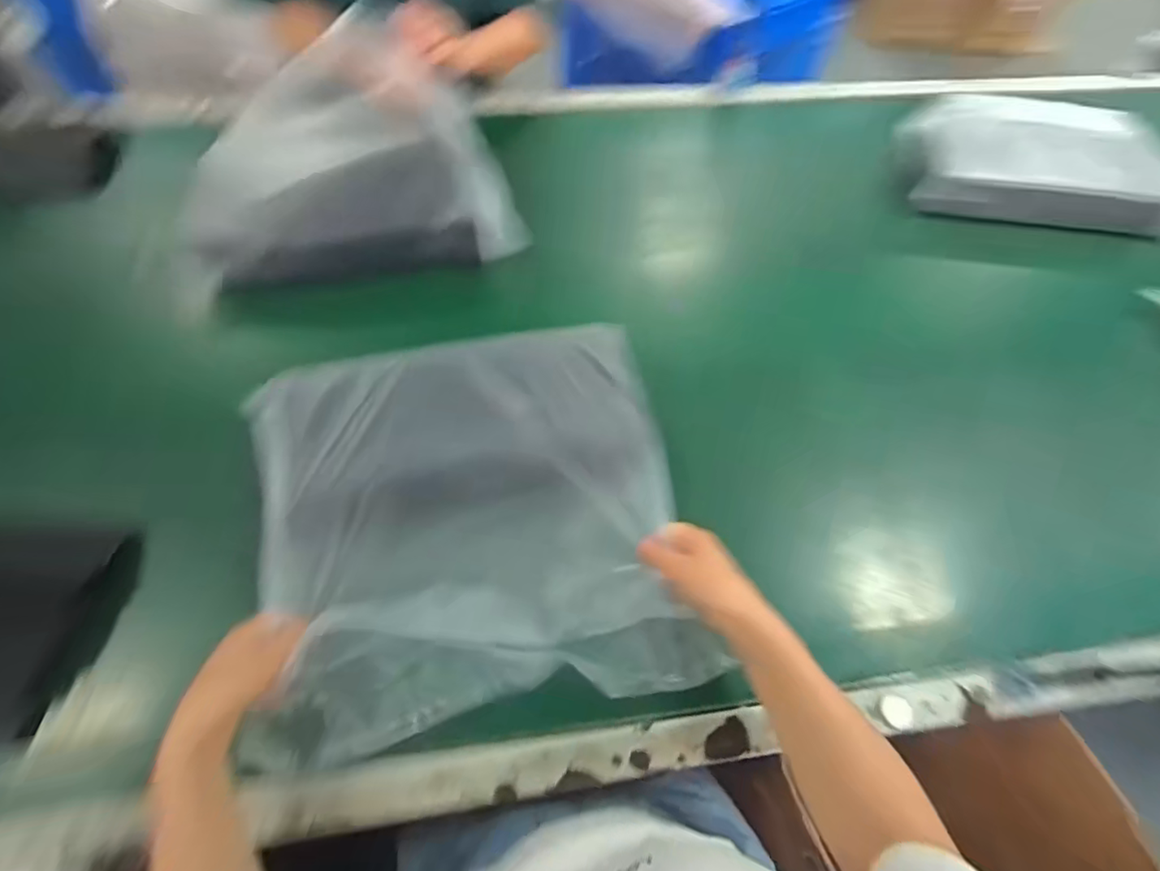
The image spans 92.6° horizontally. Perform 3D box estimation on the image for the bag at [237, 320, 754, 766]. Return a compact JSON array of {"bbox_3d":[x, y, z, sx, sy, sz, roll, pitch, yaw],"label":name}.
[{"bbox_3d":[-0.110,0.081,0.563,0.410,0.084,0.385,-9,62,-7],"label":"bag"}]

